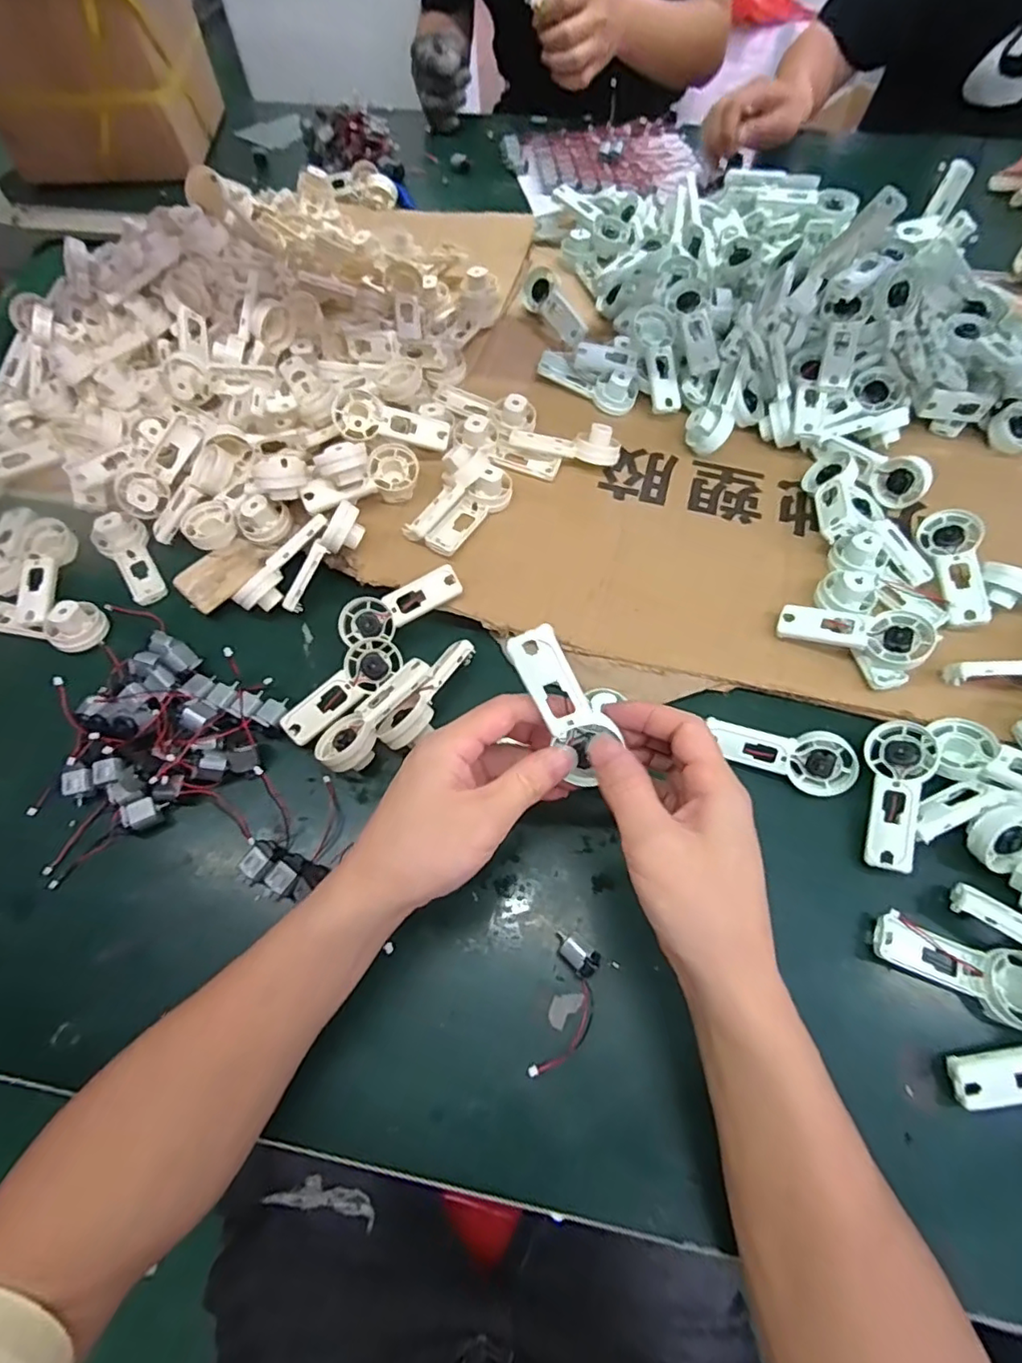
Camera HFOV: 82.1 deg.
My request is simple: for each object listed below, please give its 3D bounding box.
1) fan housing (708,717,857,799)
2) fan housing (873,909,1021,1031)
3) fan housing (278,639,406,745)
[{"bbox_3d":[0.177,0.046,0.388,0.092,0.017,0.037,17,104,10],"label":"fan housing"},{"bbox_3d":[0.253,0.160,0.327,0.088,0.033,0.037,19,67,10],"label":"fan housing"},{"bbox_3d":[-0.118,0.006,0.412,0.035,0.014,0.093,38,72,17],"label":"fan housing"}]

